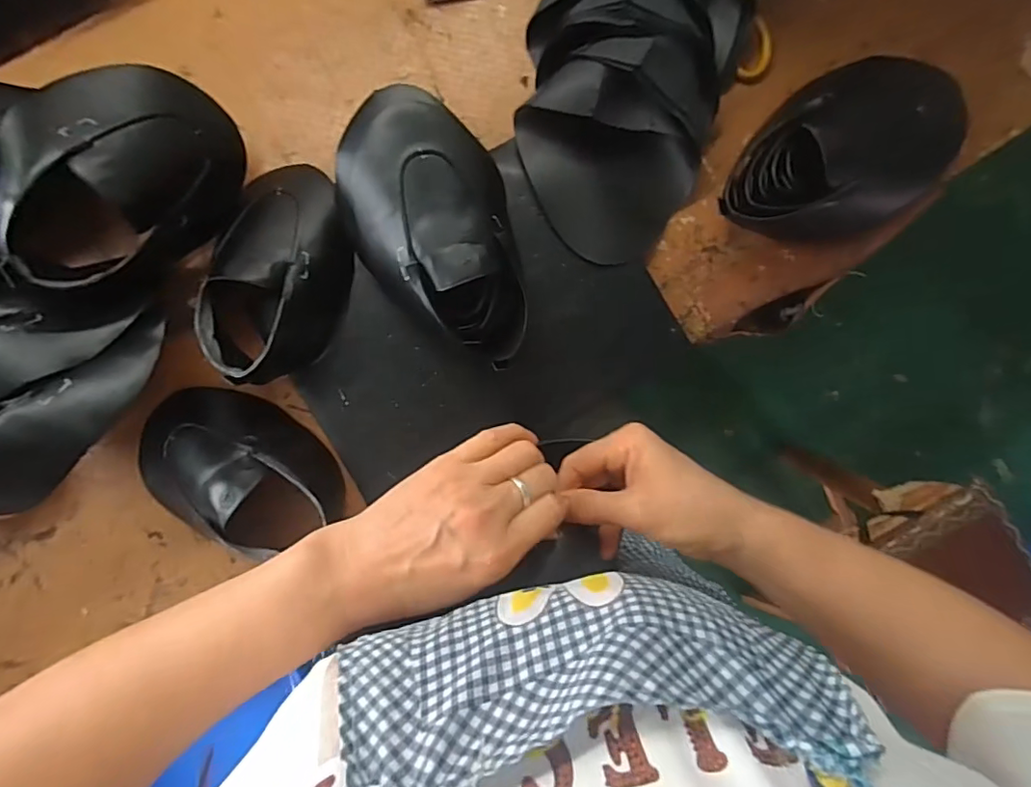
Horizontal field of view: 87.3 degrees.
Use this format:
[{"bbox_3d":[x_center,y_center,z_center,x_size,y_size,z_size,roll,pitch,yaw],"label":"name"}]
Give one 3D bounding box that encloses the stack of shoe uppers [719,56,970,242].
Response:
[{"bbox_3d":[0.349,-0.259,0.603,0.236,0.105,0.163,-15,89,-3],"label":"stack of shoe uppers"}]

